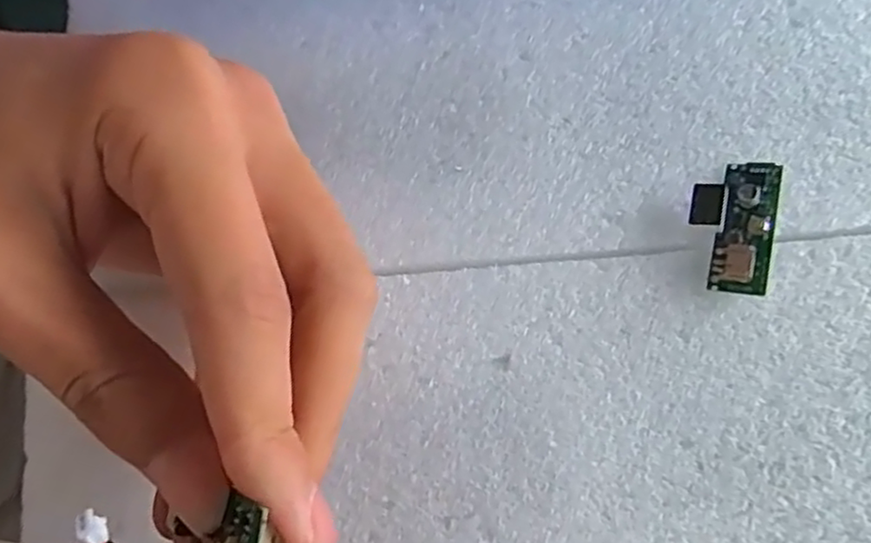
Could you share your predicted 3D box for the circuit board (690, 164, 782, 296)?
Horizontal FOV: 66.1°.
[{"bbox_3d":[0.079,-0.014,0.179,0.022,0.011,0.038,16,75,2],"label":"circuit board"}]

